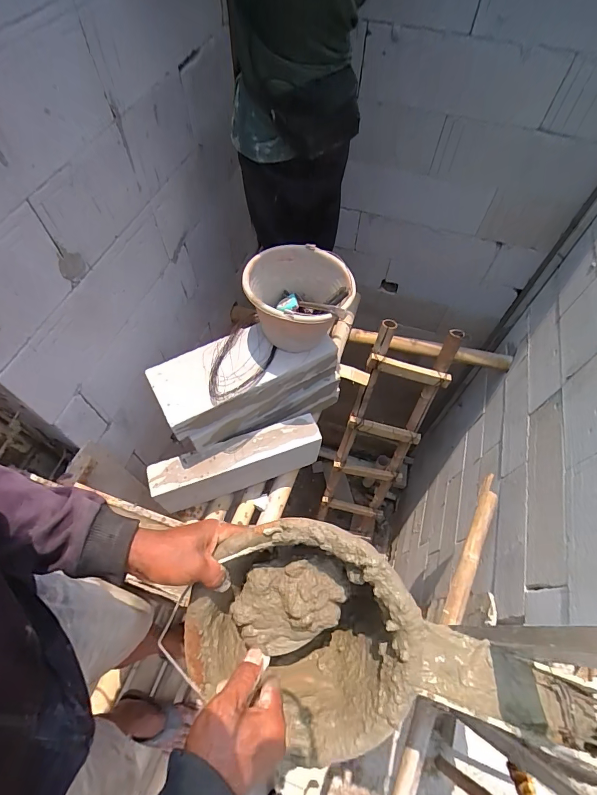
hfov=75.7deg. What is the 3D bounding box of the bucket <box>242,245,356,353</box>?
[{"bbox_3d":[0.000,-0.266,1.092,0.281,0.199,0.258,0,61,-1],"label":"bucket"}]

